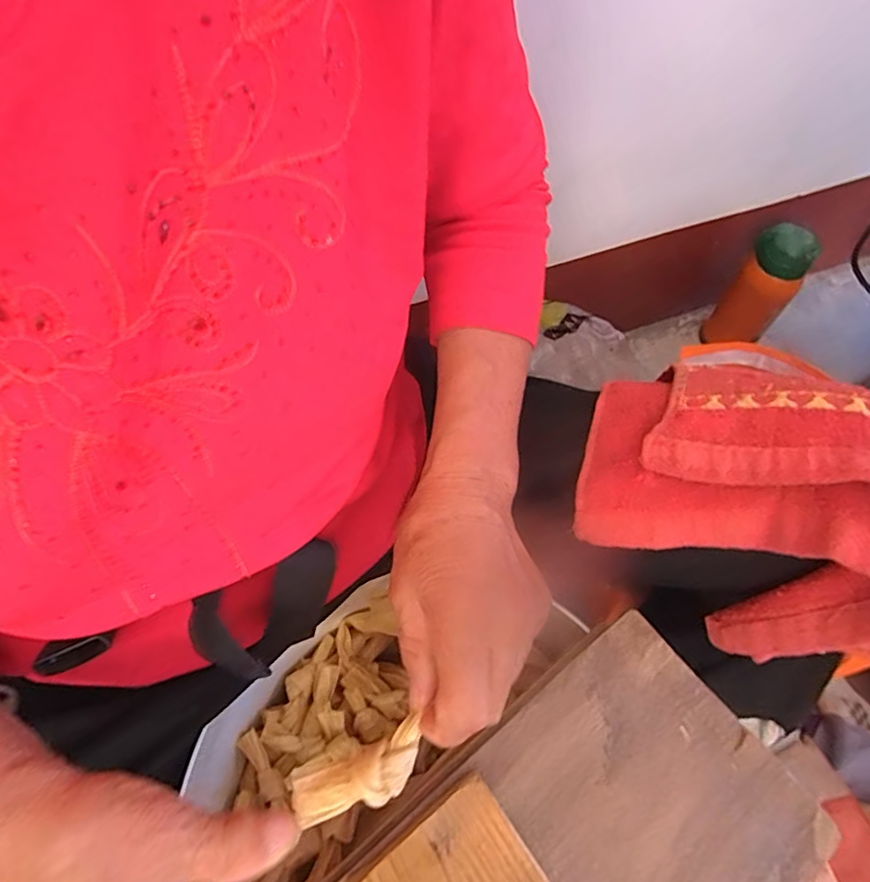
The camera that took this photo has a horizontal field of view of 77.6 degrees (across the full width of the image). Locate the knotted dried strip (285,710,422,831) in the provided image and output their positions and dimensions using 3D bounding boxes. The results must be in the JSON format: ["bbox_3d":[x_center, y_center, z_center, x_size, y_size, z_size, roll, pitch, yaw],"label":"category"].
[{"bbox_3d":[-0.036,0.158,0.254,0.063,0.012,0.027,-20,63,-11],"label":"knotted dried strip"}]

